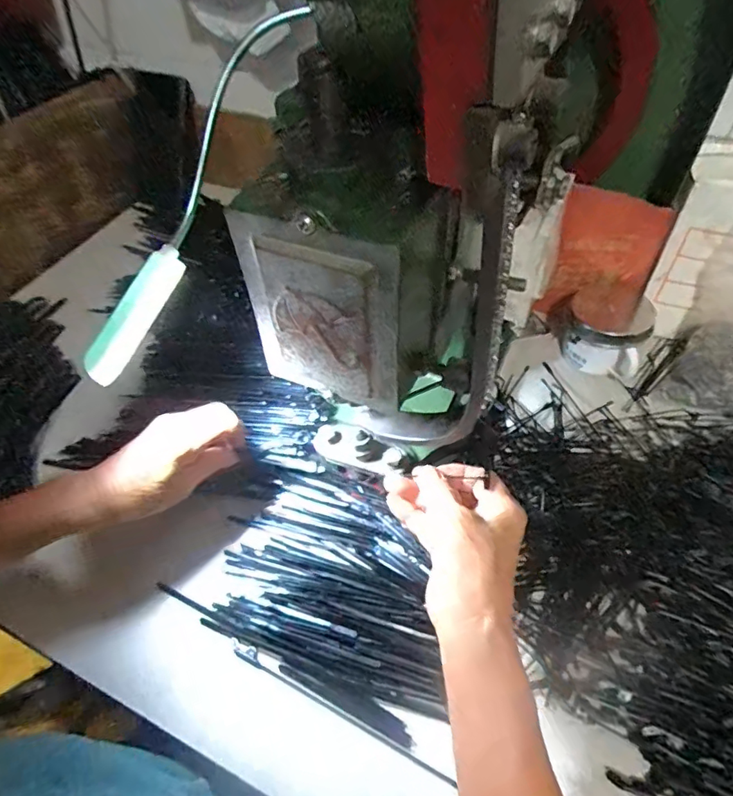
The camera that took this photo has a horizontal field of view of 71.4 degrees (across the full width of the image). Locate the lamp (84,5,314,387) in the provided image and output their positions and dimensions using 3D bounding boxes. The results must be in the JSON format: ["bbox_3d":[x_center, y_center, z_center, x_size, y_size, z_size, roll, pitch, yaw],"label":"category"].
[{"bbox_3d":[-0.100,-0.123,0.299,0.027,0.024,0.248,21,86,19],"label":"lamp"}]

